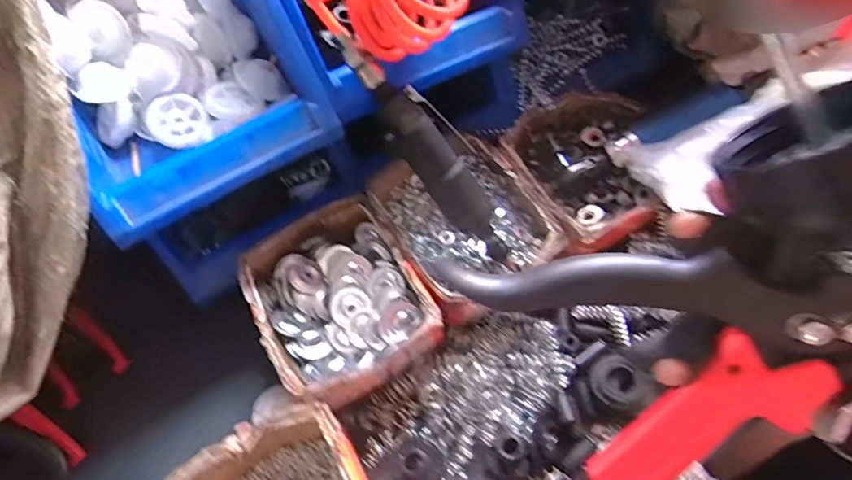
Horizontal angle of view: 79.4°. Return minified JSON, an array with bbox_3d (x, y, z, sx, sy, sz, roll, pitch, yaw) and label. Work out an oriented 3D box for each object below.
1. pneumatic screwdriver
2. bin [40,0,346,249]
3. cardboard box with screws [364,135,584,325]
[{"bbox_3d":[0.003,-0.072,0.439,0.039,0.032,0.224,-45,110,-20],"label":"pneumatic screwdriver"},{"bbox_3d":[-0.233,-0.179,0.434,0.185,0.139,0.307,-30,62,-13],"label":"bin"},{"bbox_3d":[0.037,-0.017,0.500,0.139,0.054,0.188,-29,62,-13],"label":"cardboard box with screws"}]

